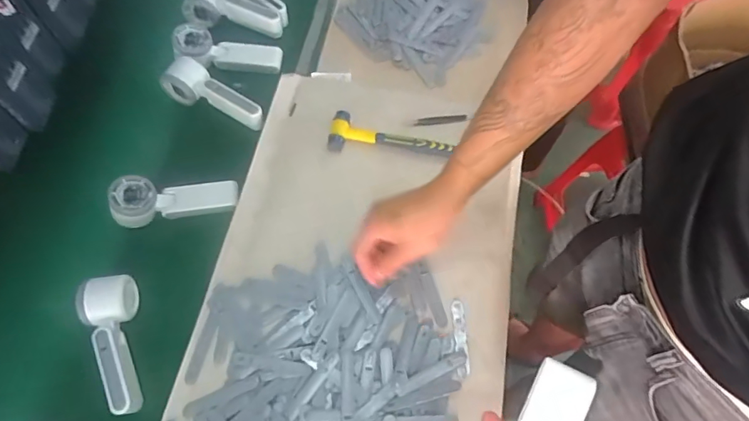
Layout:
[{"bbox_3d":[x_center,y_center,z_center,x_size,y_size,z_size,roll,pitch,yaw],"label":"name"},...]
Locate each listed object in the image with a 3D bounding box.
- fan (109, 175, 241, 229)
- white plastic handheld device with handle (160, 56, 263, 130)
[{"bbox_3d":[-0.275,-0.018,0.676,0.163,0.040,0.061,-6,64,-16],"label":"fan"},{"bbox_3d":[-0.244,-0.172,0.732,0.160,0.041,0.064,32,69,15],"label":"white plastic handheld device with handle"}]

